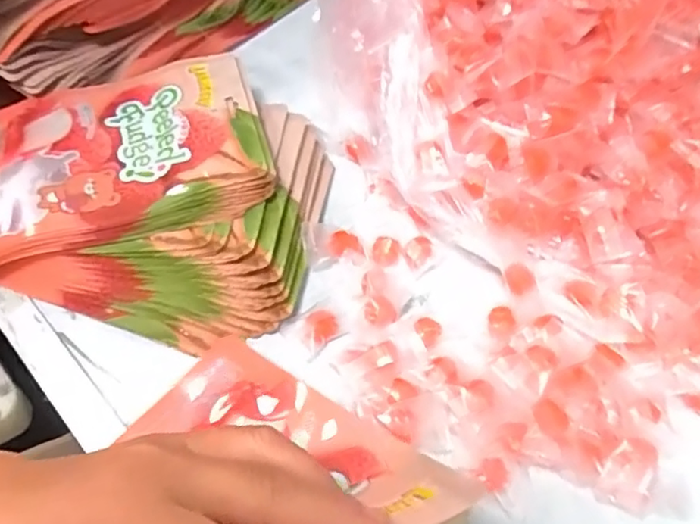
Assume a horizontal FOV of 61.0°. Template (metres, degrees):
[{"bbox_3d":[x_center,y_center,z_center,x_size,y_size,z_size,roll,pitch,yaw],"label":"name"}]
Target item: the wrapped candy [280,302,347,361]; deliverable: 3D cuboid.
[{"bbox_3d":[-0.020,0.043,0.396,0.029,0.020,0.041,39,63,22],"label":"wrapped candy"}]

